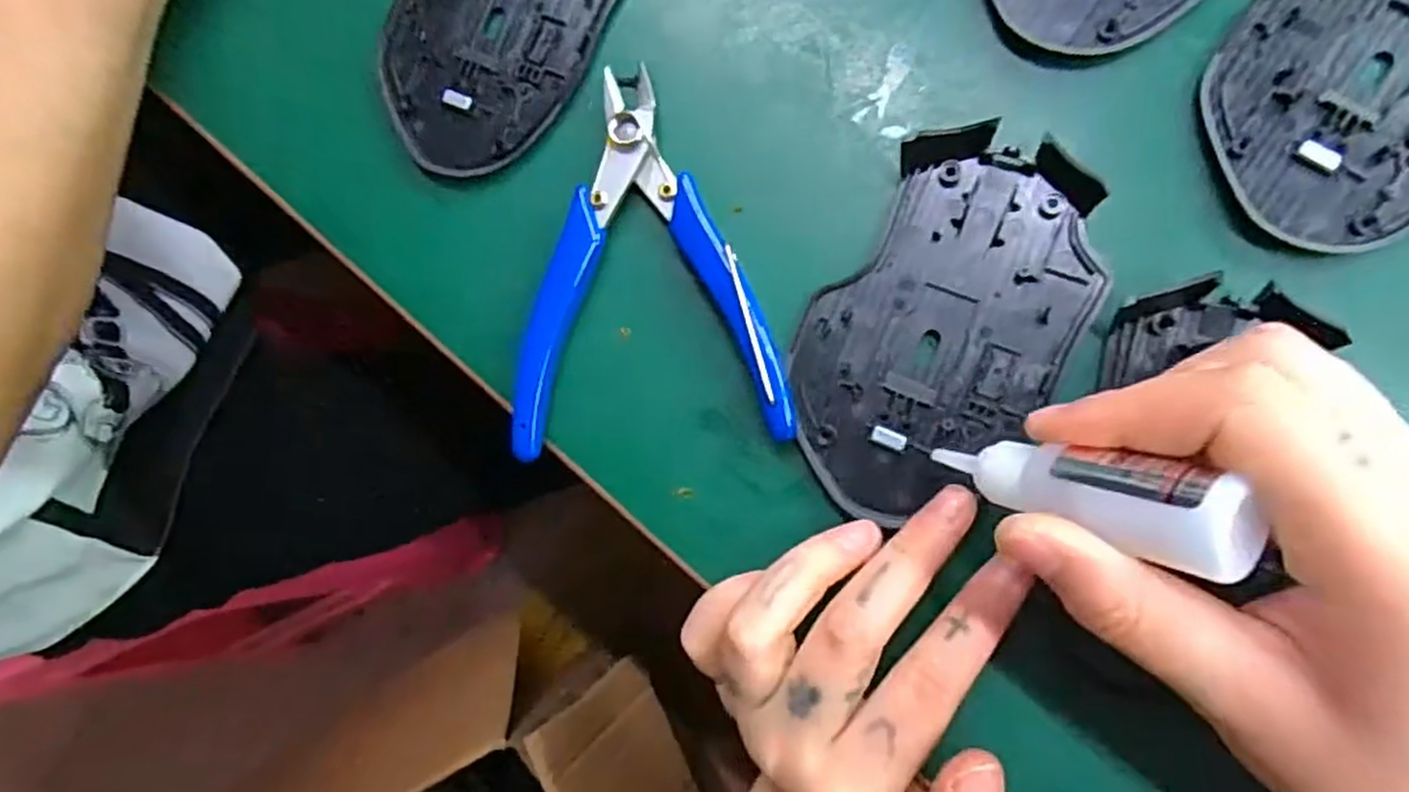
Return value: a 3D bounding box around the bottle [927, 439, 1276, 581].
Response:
[{"bbox_3d":[0.084,0.021,0.173,0.017,0.070,0.020,16,89,-35],"label":"bottle"}]

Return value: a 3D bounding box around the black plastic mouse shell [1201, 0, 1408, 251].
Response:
[{"bbox_3d":[0.192,-0.096,0.206,0.111,0.012,0.072,-45,81,4],"label":"black plastic mouse shell"}]

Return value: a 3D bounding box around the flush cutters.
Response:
[{"bbox_3d":[-0.022,-0.044,0.240,0.088,0.013,0.118,-5,86,8],"label":"flush cutters"}]

